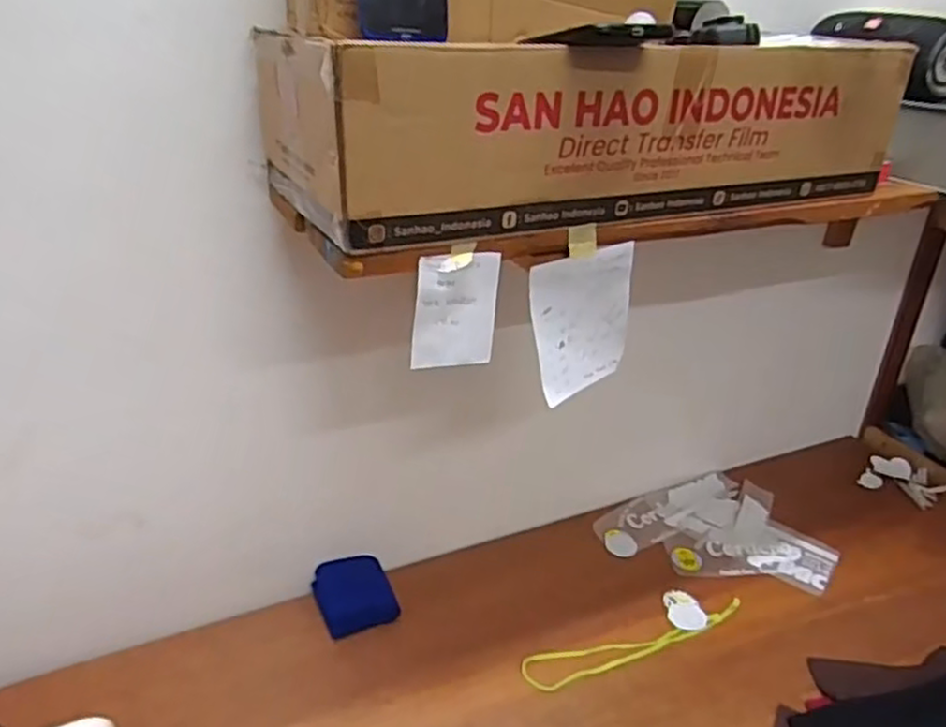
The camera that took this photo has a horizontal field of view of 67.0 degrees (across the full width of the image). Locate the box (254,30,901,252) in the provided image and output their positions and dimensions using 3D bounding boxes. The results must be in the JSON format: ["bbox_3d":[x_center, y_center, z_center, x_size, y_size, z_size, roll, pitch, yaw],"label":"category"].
[{"bbox_3d":[0.123,-0.256,0.737,0.623,0.148,0.238,-14,32,-23],"label":"box"}]

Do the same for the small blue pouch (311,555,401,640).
[{"bbox_3d":[-0.182,0.354,1.100,0.113,0.039,0.118,-11,32,-23],"label":"small blue pouch"}]

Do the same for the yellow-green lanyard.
[{"bbox_3d":[0.252,0.413,1.060,0.379,0.009,0.060,-8,31,-18],"label":"yellow-green lanyard"}]

